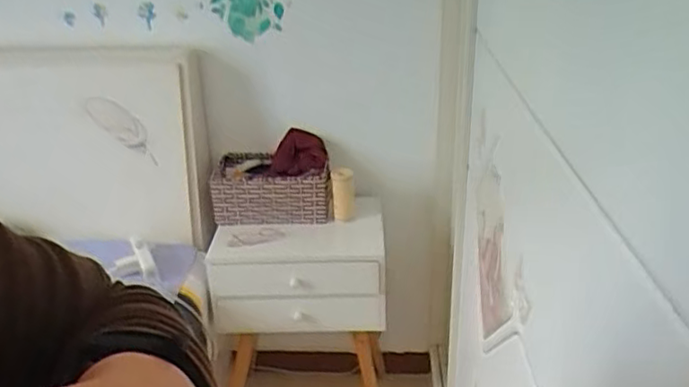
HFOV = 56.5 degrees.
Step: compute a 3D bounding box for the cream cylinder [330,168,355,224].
[{"bbox_3d":[-0.003,0.003,1.482,0.050,0.138,0.043,-3,27,0],"label":"cream cylinder"}]

